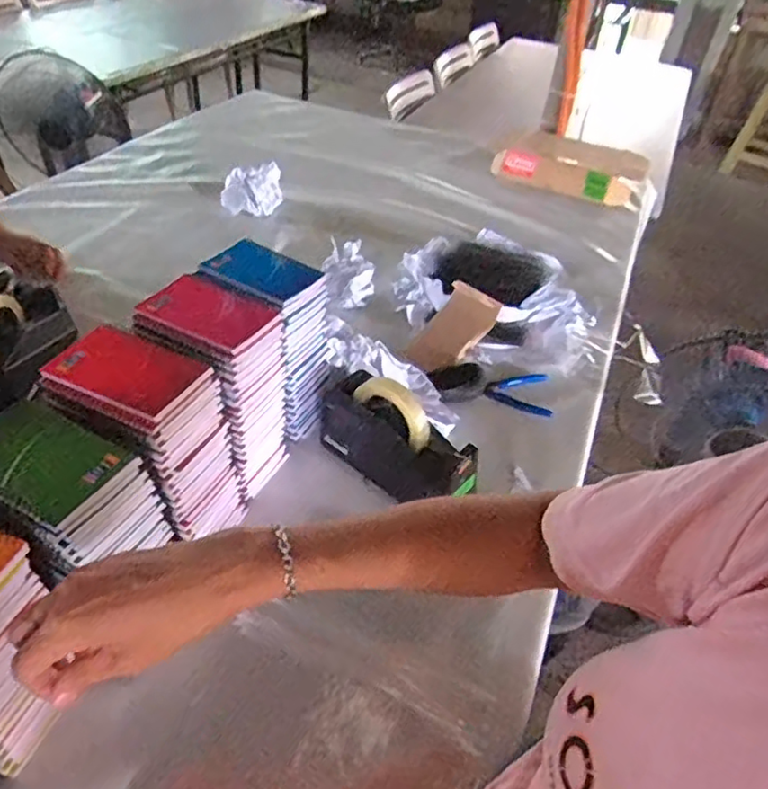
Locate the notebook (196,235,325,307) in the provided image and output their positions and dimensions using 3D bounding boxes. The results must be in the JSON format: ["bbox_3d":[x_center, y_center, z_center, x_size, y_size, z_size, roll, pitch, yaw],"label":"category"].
[{"bbox_3d":[-0.152,-0.152,0.750,0.141,0.015,0.085,26,46,21],"label":"notebook"}]

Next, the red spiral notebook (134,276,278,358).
[{"bbox_3d":[-0.189,-0.089,0.660,0.121,0.017,0.093,21,44,15],"label":"red spiral notebook"}]

